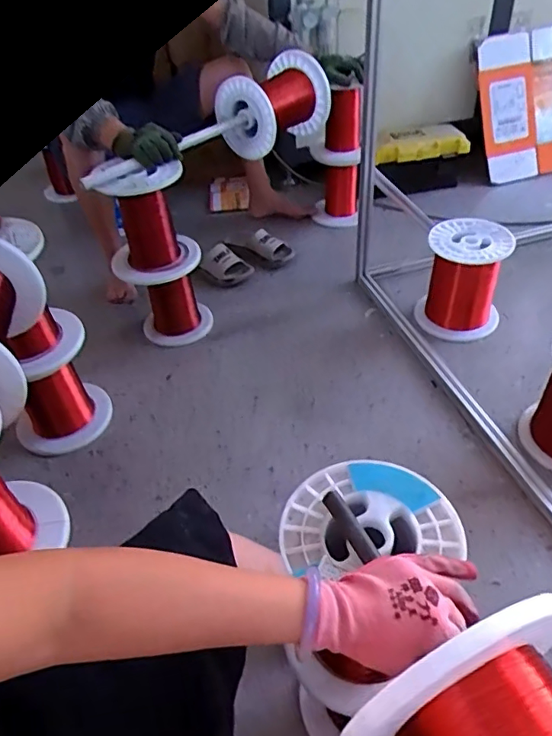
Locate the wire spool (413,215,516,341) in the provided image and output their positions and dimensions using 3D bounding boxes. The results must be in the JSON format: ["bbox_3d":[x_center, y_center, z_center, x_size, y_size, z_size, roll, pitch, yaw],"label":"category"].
[{"bbox_3d":[0.474,-0.231,1.363,0.180,0.250,0.177,-4,44,3],"label":"wire spool"}]

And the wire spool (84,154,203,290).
[{"bbox_3d":[-0.321,-0.359,1.304,0.211,0.280,0.216,-4,44,3],"label":"wire spool"}]

